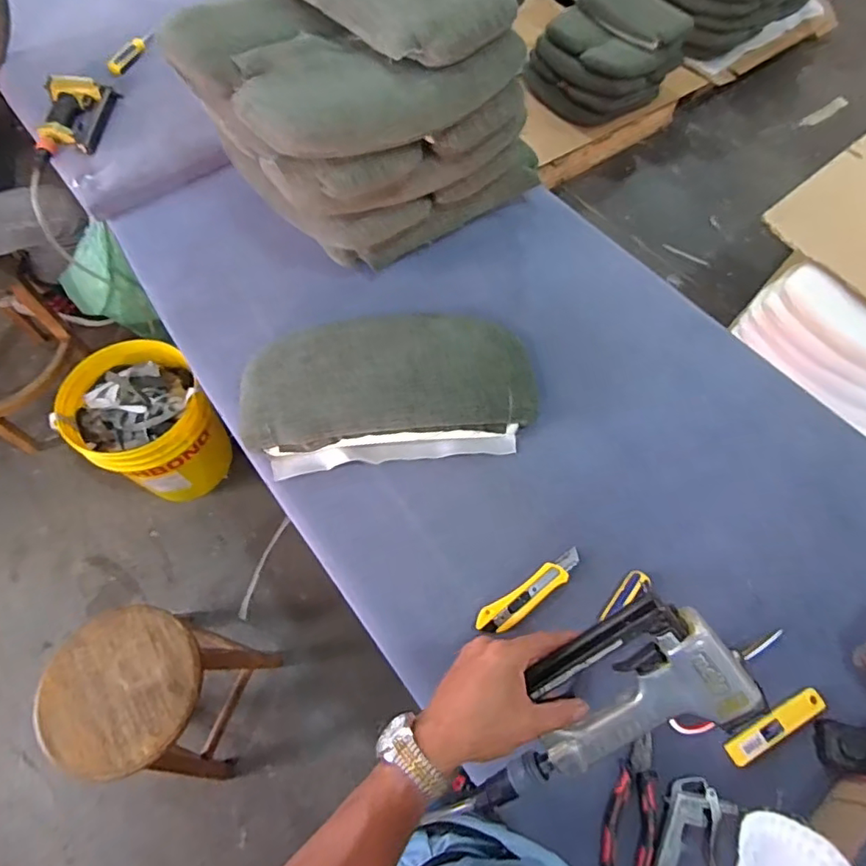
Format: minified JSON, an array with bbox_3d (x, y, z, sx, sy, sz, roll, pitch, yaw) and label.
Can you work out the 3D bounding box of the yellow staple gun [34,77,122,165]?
[{"bbox_3d":[-0.727,-0.638,1.088,0.118,0.055,0.215,-2,63,-2],"label":"yellow staple gun"}]

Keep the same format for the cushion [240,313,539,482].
[{"bbox_3d":[-0.069,-0.070,0.829,0.451,0.073,0.228,-6,63,-4],"label":"cushion"}]

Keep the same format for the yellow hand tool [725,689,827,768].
[{"bbox_3d":[0.412,0.352,0.643,0.134,0.016,0.027,-25,66,-13],"label":"yellow hand tool"}]

